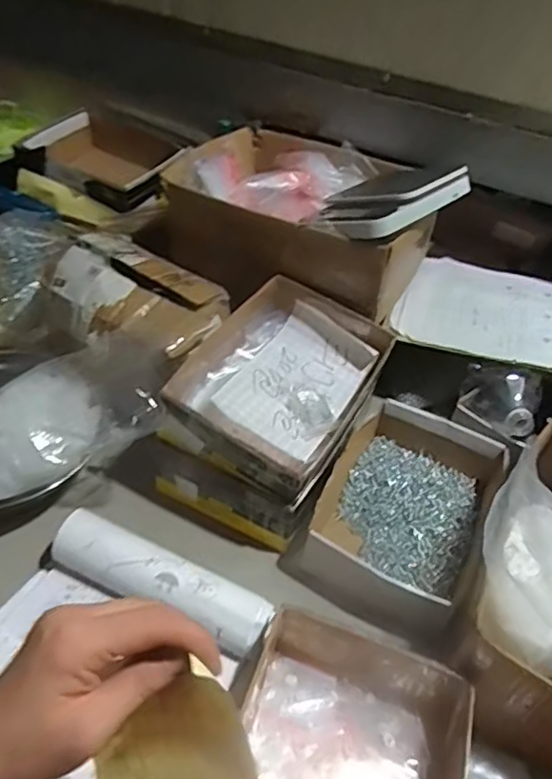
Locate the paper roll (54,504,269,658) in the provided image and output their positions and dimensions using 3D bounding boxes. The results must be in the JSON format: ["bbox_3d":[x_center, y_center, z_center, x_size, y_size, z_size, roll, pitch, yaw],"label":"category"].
[{"bbox_3d":[-0.112,0.186,0.573,0.223,0.045,0.058,22,43,16],"label":"paper roll"}]

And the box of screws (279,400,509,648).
[{"bbox_3d":[0.143,0.133,0.681,0.175,0.070,0.259,23,43,17],"label":"box of screws"}]

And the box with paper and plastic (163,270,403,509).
[{"bbox_3d":[0.007,-0.004,0.686,0.178,0.085,0.254,23,43,18],"label":"box with paper and plastic"}]

